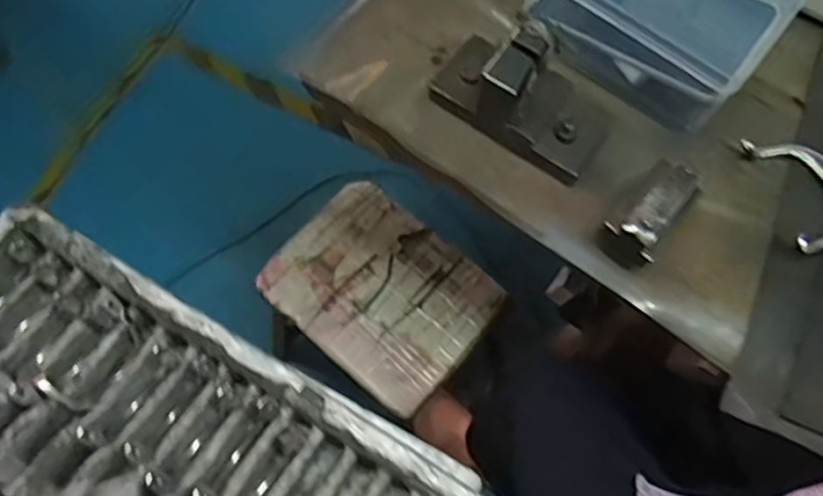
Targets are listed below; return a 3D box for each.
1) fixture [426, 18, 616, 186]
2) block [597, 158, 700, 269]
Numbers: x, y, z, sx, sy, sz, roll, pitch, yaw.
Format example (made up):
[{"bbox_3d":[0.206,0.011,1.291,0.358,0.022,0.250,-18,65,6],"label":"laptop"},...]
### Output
[{"bbox_3d":[0.083,-0.115,0.489,0.128,0.073,0.065,32,71,11],"label":"fixture"},{"bbox_3d":[0.165,-0.025,0.468,0.038,0.053,0.071,34,71,12],"label":"block"}]

